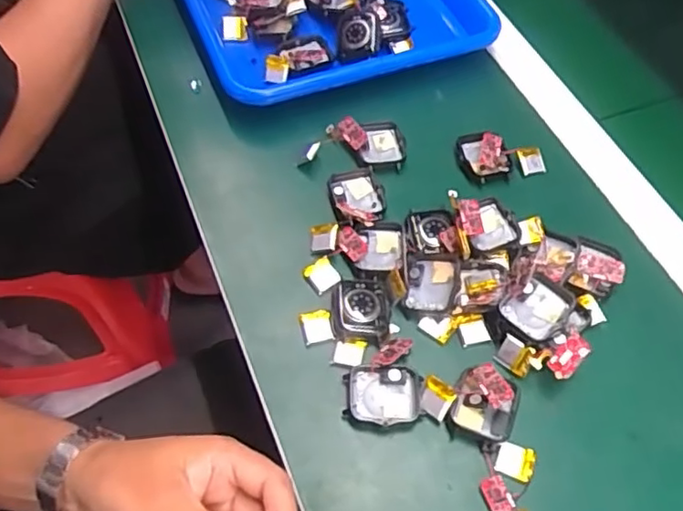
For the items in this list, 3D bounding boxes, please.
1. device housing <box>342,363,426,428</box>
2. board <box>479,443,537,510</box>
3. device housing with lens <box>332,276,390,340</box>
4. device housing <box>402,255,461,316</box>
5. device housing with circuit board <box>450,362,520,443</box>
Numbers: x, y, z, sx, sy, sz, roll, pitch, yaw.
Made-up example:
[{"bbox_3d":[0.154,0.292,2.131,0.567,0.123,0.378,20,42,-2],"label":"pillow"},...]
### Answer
[{"bbox_3d":[0.025,0.085,0.376,0.046,0.009,0.035,-1,58,-3],"label":"device housing"},{"bbox_3d":[0.096,0.135,0.352,0.031,0.007,0.050,6,58,2],"label":"board"},{"bbox_3d":[0.013,0.034,0.409,0.036,0.010,0.043,1,58,-2],"label":"device housing with lens"},{"bbox_3d":[0.061,0.020,0.415,0.036,0.012,0.043,6,76,19],"label":"device housing"},{"bbox_3d":[0.088,0.088,0.369,0.038,0.022,0.039,17,59,8],"label":"device housing with circuit board"}]

